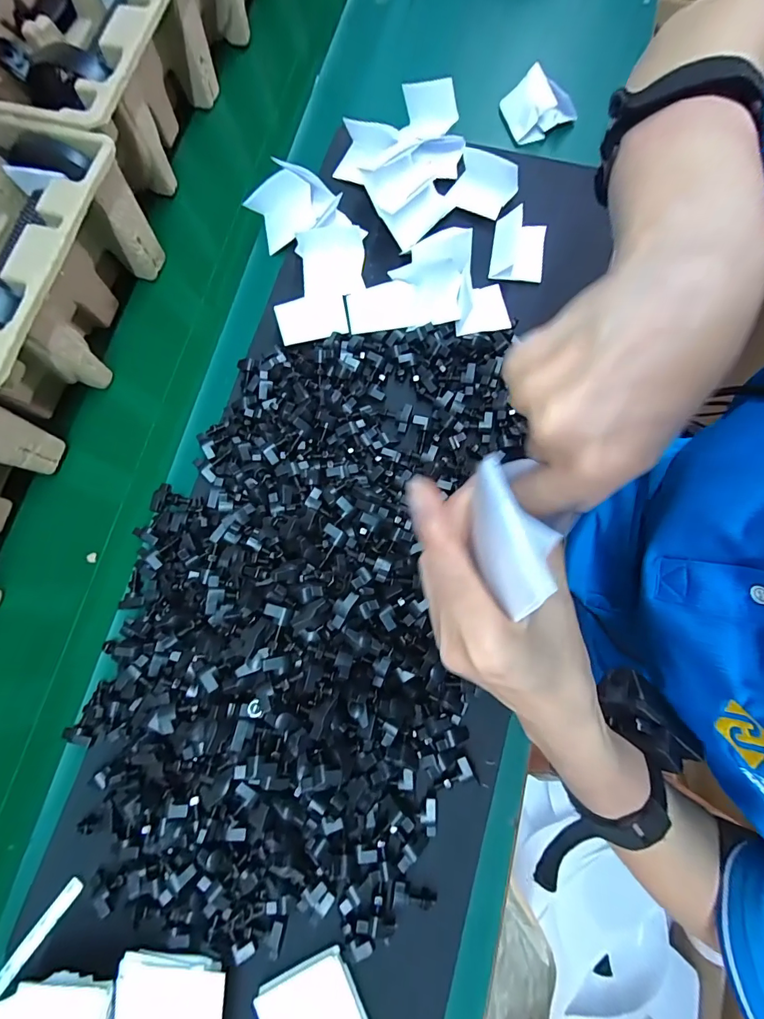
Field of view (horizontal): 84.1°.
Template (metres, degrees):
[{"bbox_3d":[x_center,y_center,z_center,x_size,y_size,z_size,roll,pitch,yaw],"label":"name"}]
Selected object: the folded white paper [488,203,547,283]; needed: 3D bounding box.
[{"bbox_3d":[0.130,-0.248,0.401,0.049,0.025,0.058,8,78,3],"label":"folded white paper"}]

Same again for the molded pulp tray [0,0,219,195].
[{"bbox_3d":[-0.270,-0.412,0.413,0.141,0.108,0.222,14,78,4],"label":"molded pulp tray"}]

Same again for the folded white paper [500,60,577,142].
[{"bbox_3d":[0.163,-0.422,0.438,0.062,0.030,0.054,-21,78,-3],"label":"folded white paper"}]

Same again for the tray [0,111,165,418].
[{"bbox_3d":[-0.314,-0.200,0.367,0.152,0.101,0.213,15,78,5],"label":"tray"}]

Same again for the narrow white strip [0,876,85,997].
[{"bbox_3d":[-0.247,0.305,0.300,0.017,0.004,0.089,24,72,43],"label":"narrow white strip"}]

